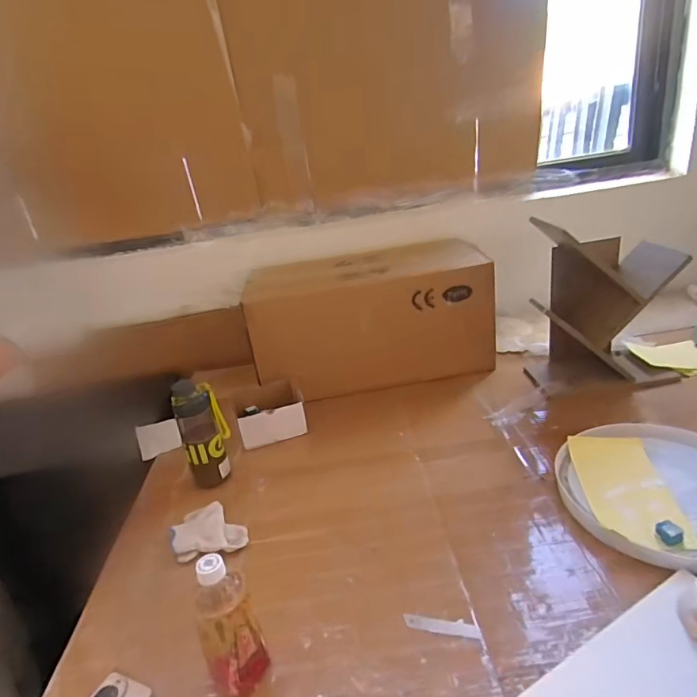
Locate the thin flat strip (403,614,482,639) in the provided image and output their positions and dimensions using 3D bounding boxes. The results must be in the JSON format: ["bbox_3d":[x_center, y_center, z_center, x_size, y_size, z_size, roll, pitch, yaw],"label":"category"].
[{"bbox_3d":[0.122,0.361,0.624,0.098,0.004,0.020,-2,32,20],"label":"thin flat strip"}]

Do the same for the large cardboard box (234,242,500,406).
[{"bbox_3d":[0.055,-0.087,1.283,0.602,0.276,0.294,-10,24,-3],"label":"large cardboard box"}]

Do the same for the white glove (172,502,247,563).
[{"bbox_3d":[-0.238,0.310,0.817,0.114,0.025,0.119,-7,23,3],"label":"white glove"}]

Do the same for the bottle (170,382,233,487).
[{"bbox_3d":[-0.283,0.157,0.936,0.088,0.205,0.076,-15,24,-17],"label":"bottle"}]

